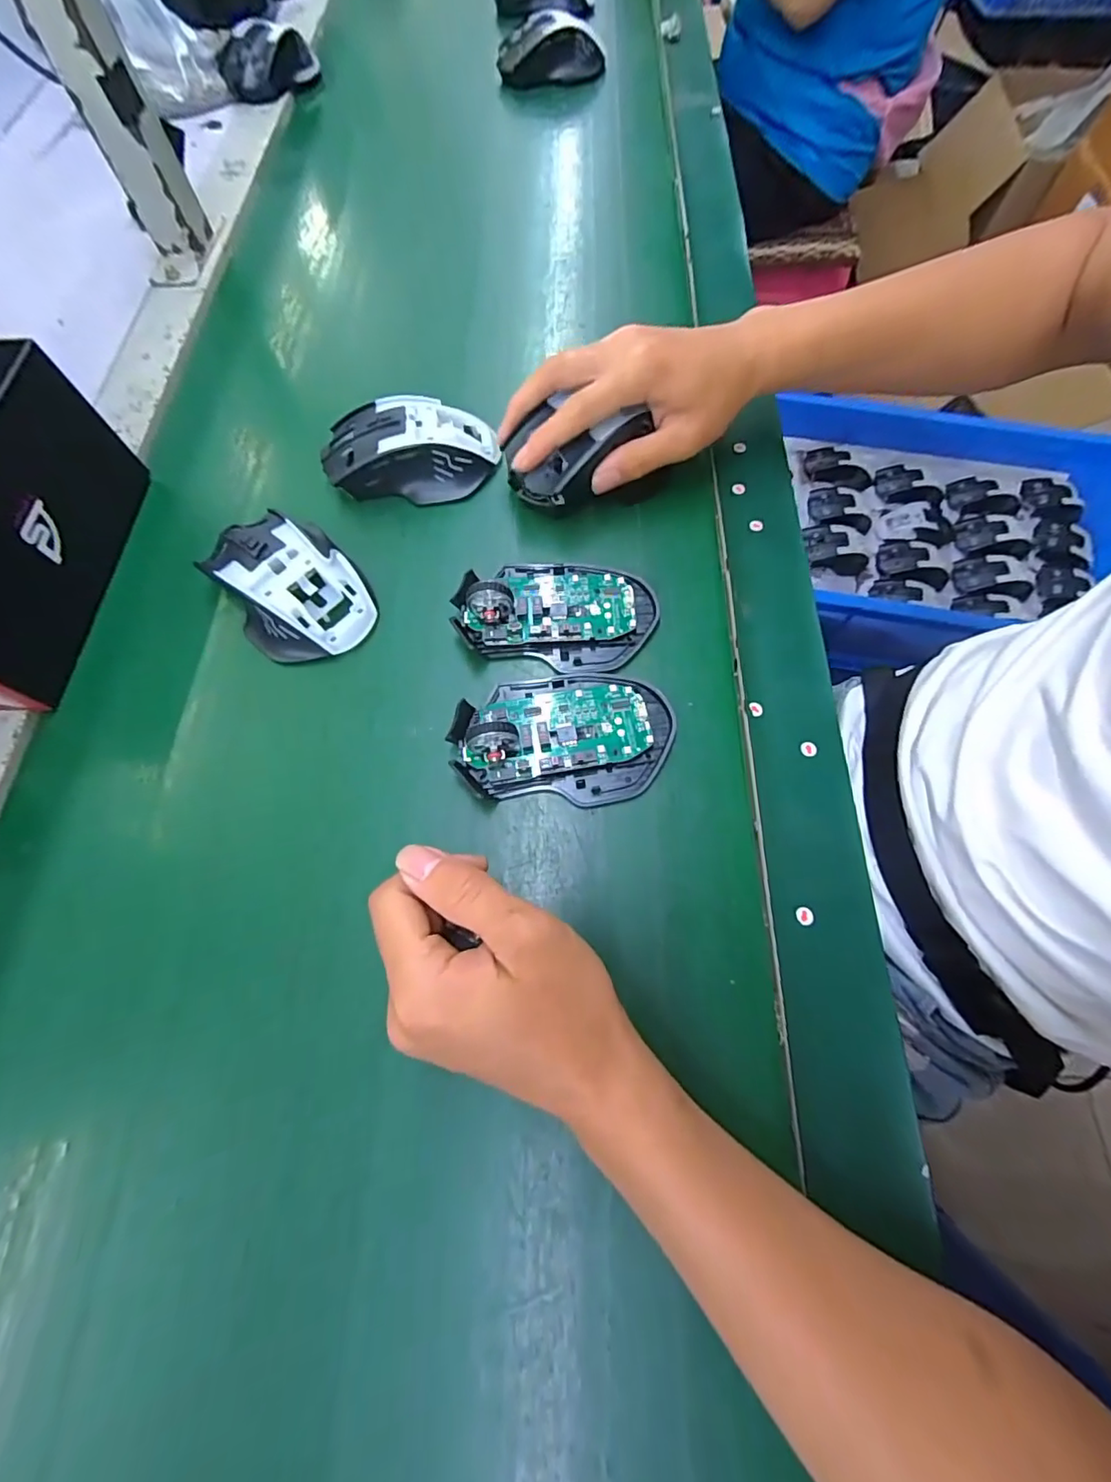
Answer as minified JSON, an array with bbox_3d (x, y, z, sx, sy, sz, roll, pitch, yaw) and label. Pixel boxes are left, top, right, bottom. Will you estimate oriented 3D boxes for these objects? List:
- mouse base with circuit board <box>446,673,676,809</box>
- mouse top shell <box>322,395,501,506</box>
[{"bbox_3d":[0.004,-0.008,0.284,0.114,0.033,0.073,2,67,3],"label":"mouse base with circuit board"},{"bbox_3d":[-0.096,-0.194,0.359,0.114,0.034,0.066,-6,67,0],"label":"mouse top shell"}]

